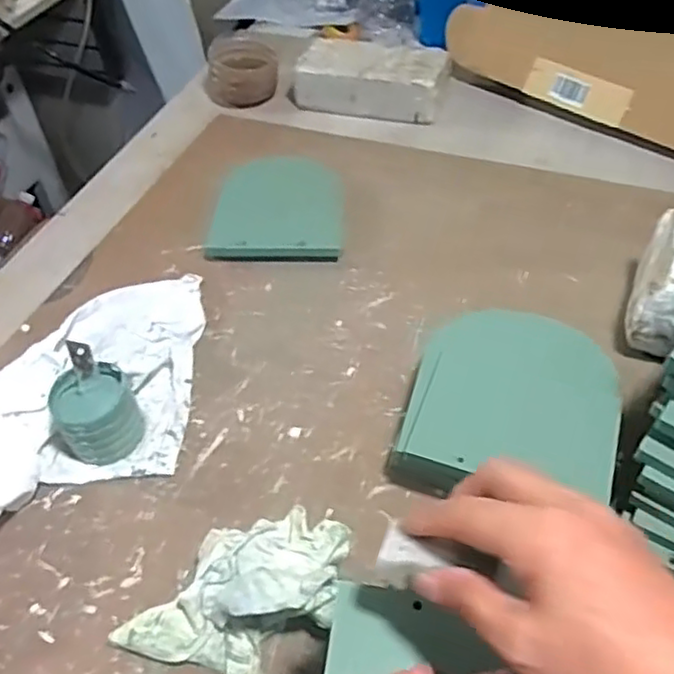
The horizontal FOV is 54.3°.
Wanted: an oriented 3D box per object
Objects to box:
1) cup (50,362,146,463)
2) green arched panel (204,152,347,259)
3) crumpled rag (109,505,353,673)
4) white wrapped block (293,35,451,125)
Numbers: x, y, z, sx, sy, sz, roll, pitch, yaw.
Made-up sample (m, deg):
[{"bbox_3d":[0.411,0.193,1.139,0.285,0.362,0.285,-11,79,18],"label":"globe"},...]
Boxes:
[{"bbox_3d":[-0.203,0.066,0.557,0.064,0.065,0.059,-1,47,1],"label":"cup"},{"bbox_3d":[-0.067,-0.141,0.721,0.144,0.108,0.012,0,3,2],"label":"green arched panel"},{"bbox_3d":[-0.066,0.171,0.453,0.134,0.073,0.118,17,50,17],"label":"crumpled rag"},{"bbox_3d":[0.048,-0.366,0.937,0.211,0.079,0.096,10,48,11],"label":"white wrapped block"}]

